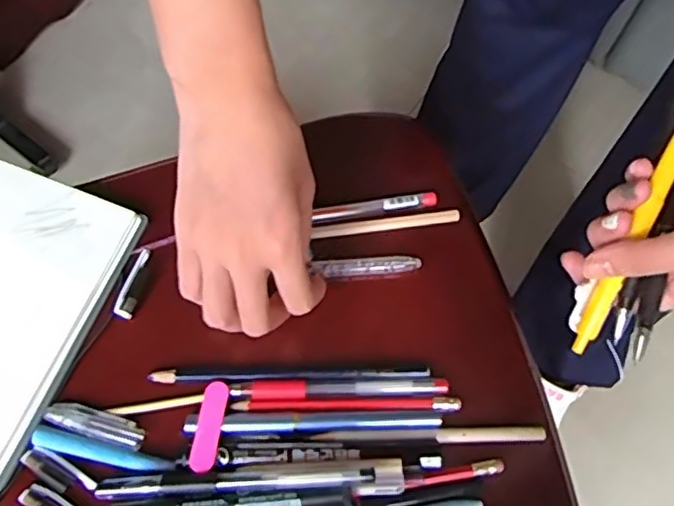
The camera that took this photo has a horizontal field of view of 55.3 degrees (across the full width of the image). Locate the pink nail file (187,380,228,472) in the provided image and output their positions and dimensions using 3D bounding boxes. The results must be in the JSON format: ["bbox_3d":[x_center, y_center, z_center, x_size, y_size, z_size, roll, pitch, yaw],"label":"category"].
[{"bbox_3d":[-0.070,0.094,0.351,0.013,0.004,0.049,10,57,-1],"label":"pink nail file"}]

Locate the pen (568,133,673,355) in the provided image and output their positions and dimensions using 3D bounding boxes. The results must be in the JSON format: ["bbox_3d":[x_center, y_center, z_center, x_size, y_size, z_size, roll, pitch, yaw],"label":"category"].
[{"bbox_3d":[0.145,-0.014,0.309,0.018,0.009,0.137,27,102,9],"label":"pen"}]

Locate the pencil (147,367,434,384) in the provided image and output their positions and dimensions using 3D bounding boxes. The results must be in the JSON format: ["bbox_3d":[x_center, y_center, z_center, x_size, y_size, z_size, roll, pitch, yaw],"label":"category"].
[{"bbox_3d":[-0.027,0.070,0.369,0.157,0.006,0.008,0,67,-2],"label":"pencil"}]

